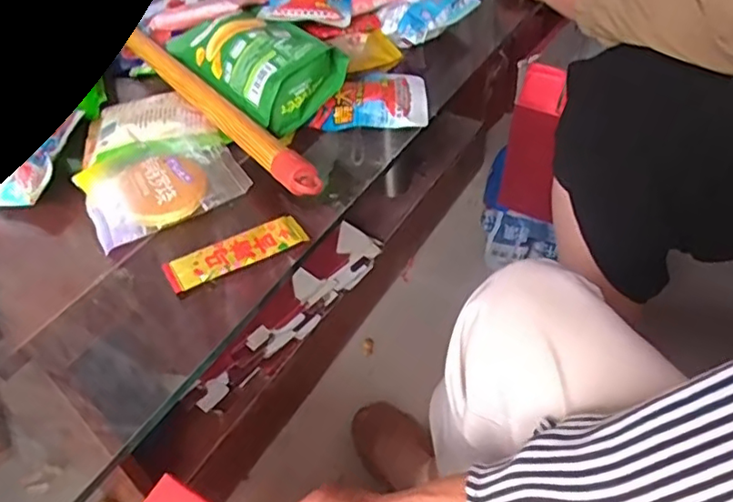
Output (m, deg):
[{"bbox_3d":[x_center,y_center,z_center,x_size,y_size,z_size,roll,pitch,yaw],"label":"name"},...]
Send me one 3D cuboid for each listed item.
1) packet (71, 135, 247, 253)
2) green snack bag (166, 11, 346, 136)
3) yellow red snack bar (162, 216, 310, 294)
[{"bbox_3d":[-0.178,-0.062,0.521,0.126,0.018,0.101,-24,46,-17],"label":"packet"},{"bbox_3d":[-0.116,-0.198,0.601,0.097,0.058,0.211,-29,48,-22],"label":"green snack bag"},{"bbox_3d":[-0.101,0.000,0.465,0.108,0.009,0.031,-24,47,-17],"label":"yellow red snack bar"}]

